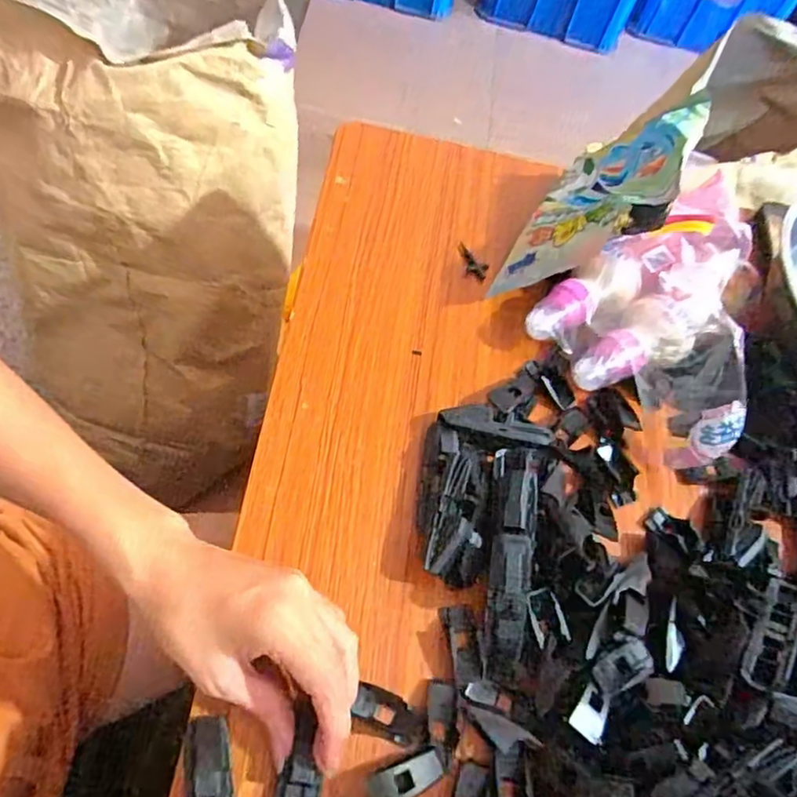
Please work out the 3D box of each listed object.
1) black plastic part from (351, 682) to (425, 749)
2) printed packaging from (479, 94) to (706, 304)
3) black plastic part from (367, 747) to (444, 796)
[{"bbox_3d":[-0.005,0.161,0.320,0.038,0.006,0.018,28,60,5],"label":"black plastic part"},{"bbox_3d":[0.140,-0.139,0.441,0.108,0.025,0.152,4,54,55],"label":"printed packaging"},{"bbox_3d":[0.004,0.184,0.303,0.041,0.006,0.016,-11,57,-34],"label":"black plastic part"}]

